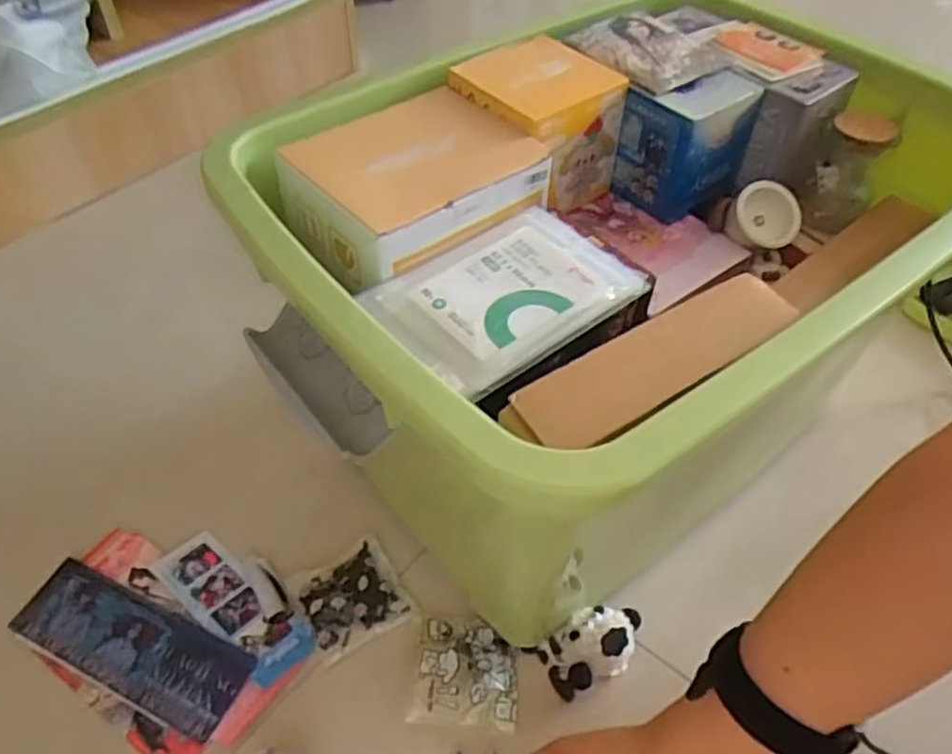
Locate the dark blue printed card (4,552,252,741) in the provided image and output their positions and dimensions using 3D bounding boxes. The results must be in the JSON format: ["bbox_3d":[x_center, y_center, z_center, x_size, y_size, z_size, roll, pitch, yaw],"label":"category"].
[{"bbox_3d":[-0.242,0.184,0.497,0.179,0.010,0.062,21,50,16],"label":"dark blue printed card"}]

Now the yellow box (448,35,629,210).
[{"bbox_3d":[0.042,-0.177,0.513,0.091,0.087,0.092,-33,57,-28],"label":"yellow box"}]

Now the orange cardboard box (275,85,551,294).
[{"bbox_3d":[-0.039,-0.121,0.448,0.144,0.047,0.117,-31,56,-27],"label":"orange cardboard box"}]

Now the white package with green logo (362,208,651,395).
[{"bbox_3d":[0.018,-0.049,0.400,0.136,0.015,0.093,-32,56,-27],"label":"white package with green logo"}]

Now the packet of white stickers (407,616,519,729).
[{"bbox_3d":[-0.006,0.198,0.484,0.070,0.016,0.070,5,48,1],"label":"packet of white stickers"}]

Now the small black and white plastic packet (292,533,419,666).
[{"bbox_3d":[-0.090,0.160,0.520,0.072,0.009,0.070,-26,54,-24],"label":"small black and white plastic packet"}]

